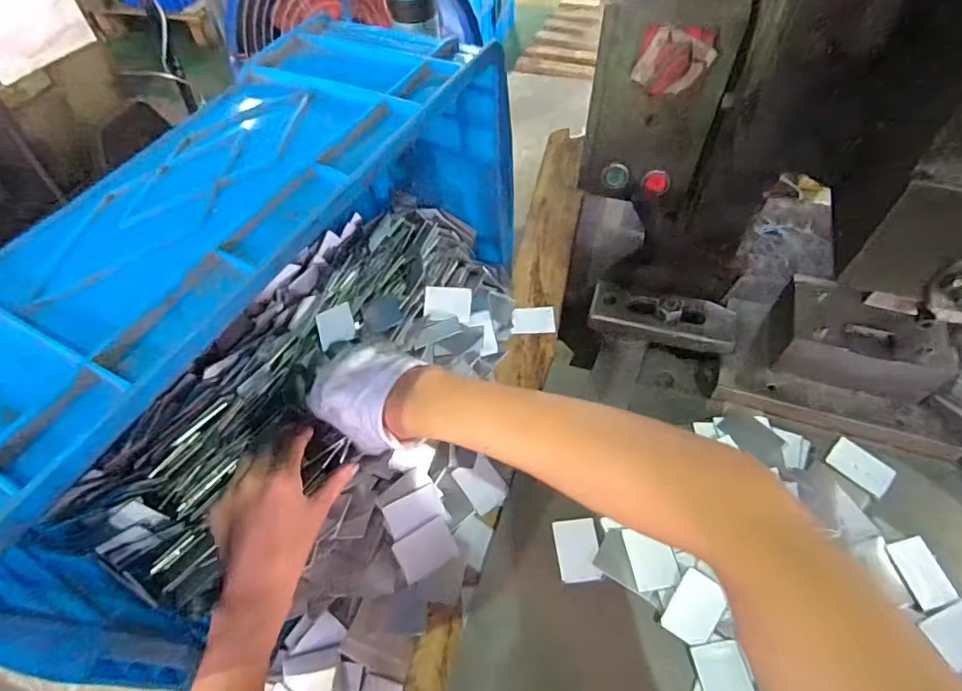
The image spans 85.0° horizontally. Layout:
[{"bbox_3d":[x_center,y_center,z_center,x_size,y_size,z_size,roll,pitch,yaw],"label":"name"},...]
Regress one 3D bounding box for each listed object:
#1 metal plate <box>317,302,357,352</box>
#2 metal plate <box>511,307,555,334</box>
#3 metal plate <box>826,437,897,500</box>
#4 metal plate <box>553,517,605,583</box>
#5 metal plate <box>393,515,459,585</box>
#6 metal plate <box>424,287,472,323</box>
[{"bbox_3d":[-0.136,-0.019,0.494,0.034,0.004,0.042,-19,63,-7],"label":"metal plate"},{"bbox_3d":[0.057,-0.028,0.566,0.045,0.004,0.034,-2,55,2],"label":"metal plate"},{"bbox_3d":[0.332,0.106,0.459,0.048,0.005,0.034,40,72,21],"label":"metal plate"},{"bbox_3d":[0.078,0.164,0.420,0.033,0.006,0.047,-6,55,-1],"label":"metal plate"},{"bbox_3d":[-0.045,0.168,0.433,0.047,0.006,0.035,-28,58,-16],"label":"metal plate"},{"bbox_3d":[-0.033,-0.042,0.523,0.046,0.004,0.033,5,94,7],"label":"metal plate"}]

